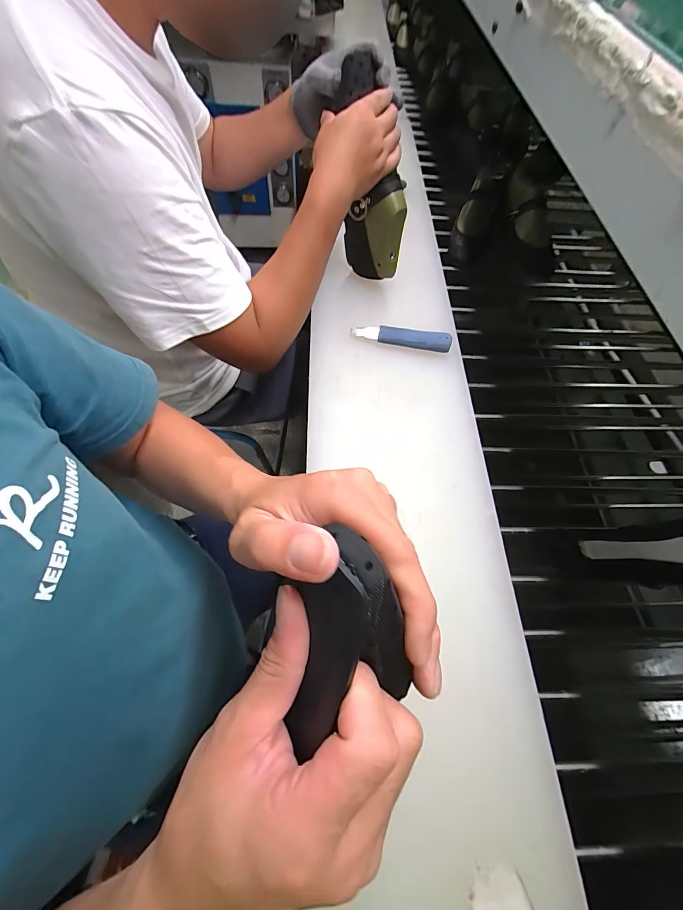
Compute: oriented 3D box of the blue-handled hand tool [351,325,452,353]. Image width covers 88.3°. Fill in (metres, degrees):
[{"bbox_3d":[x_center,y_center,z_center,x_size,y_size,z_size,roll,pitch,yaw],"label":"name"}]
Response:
[{"bbox_3d":[0.096,-0.190,0.562,0.155,0.017,0.028,9,61,3],"label":"blue-handled hand tool"}]

